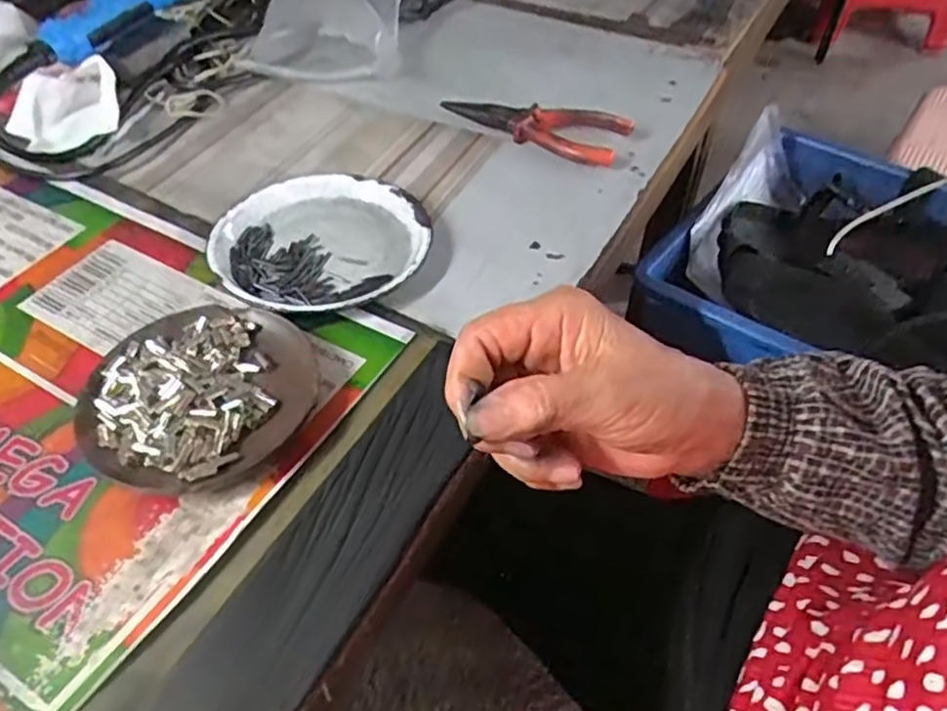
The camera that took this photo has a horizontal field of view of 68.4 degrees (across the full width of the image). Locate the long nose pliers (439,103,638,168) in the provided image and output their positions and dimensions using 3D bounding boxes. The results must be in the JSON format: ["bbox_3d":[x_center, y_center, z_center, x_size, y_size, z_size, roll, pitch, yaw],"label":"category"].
[{"bbox_3d":[0.048,-0.182,0.537,0.143,0.023,0.049,27,54,22],"label":"long nose pliers"}]

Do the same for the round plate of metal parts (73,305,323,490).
[{"bbox_3d":[-0.136,0.018,0.355,0.112,0.024,0.109,0,48,0],"label":"round plate of metal parts"}]

